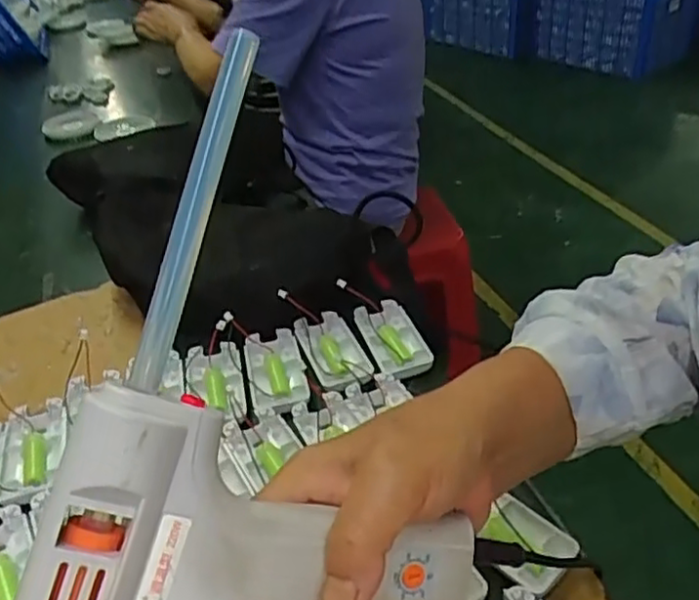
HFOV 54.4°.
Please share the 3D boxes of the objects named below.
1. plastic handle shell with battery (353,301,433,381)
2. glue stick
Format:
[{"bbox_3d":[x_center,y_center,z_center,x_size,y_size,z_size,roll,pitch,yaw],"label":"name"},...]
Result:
[{"bbox_3d":[0.036,0.031,0.579,0.043,0.013,0.089,-13,39,-13],"label":"plastic handle shell with battery"},{"bbox_3d":[-0.060,-0.033,0.262,0.013,0.141,0.009,22,7,29],"label":"glue stick"}]

